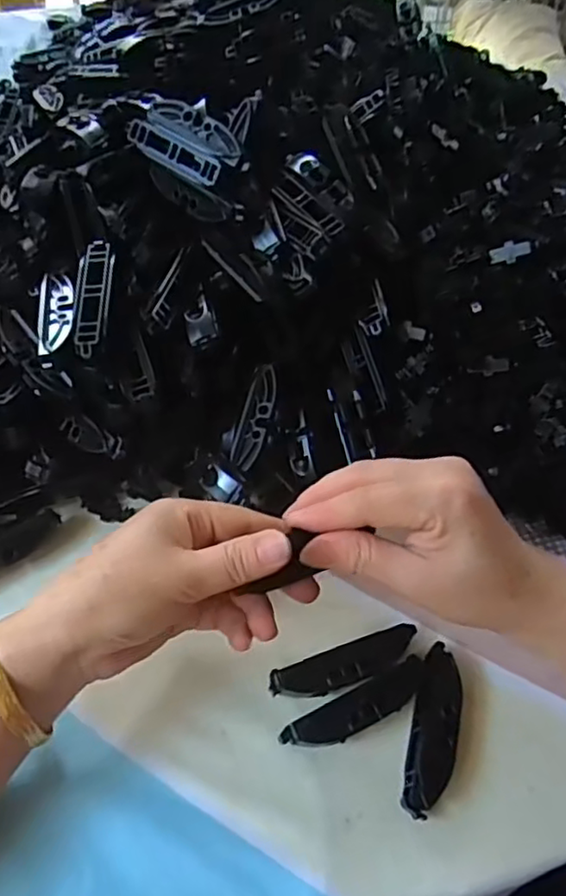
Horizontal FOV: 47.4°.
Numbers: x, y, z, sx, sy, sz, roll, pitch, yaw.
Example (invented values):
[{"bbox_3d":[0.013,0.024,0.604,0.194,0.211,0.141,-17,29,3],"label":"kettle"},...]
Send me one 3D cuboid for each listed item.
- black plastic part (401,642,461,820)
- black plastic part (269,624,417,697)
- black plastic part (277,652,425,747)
[{"bbox_3d":[0.074,0.135,0.313,0.020,0.014,0.080,15,51,6],"label":"black plastic part"},{"bbox_3d":[0.033,0.108,0.326,0.079,0.010,0.019,-14,54,-16],"label":"black plastic part"},{"bbox_3d":[0.039,0.126,0.314,0.080,0.014,0.019,-22,57,-22],"label":"black plastic part"}]

